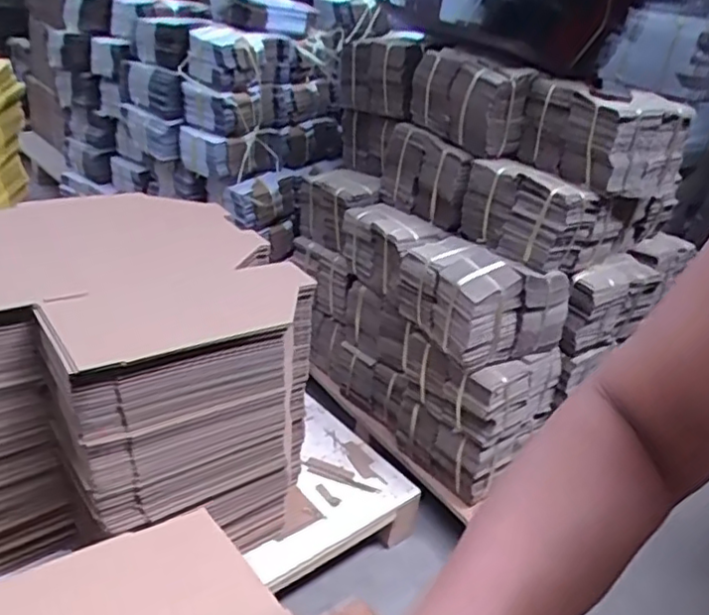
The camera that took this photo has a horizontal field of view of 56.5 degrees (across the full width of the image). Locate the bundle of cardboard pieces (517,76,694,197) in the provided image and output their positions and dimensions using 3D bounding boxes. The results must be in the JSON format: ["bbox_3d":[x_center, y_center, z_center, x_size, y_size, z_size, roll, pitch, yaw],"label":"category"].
[{"bbox_3d":[0.530,-0.374,1.426,0.259,0.188,0.252,-12,35,-32],"label":"bundle of cardboard pieces"}]

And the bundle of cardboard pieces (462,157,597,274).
[{"bbox_3d":[0.354,-0.202,1.391,0.126,0.172,0.250,-12,35,-32],"label":"bundle of cardboard pieces"}]

